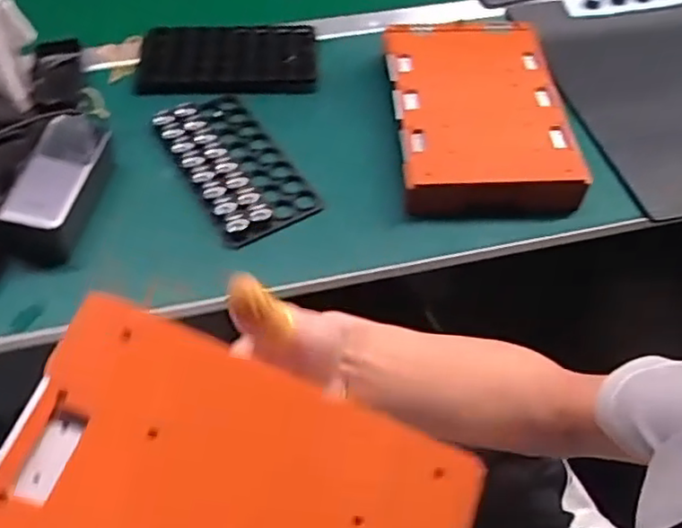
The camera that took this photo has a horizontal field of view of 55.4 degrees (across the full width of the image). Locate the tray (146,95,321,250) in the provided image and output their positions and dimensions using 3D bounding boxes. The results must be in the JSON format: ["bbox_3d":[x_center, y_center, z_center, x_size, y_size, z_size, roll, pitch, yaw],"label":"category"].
[{"bbox_3d":[-0.108,-0.103,0.645,0.097,0.019,0.192,-25,58,-19],"label":"tray"}]

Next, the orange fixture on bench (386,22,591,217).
[{"bbox_3d":[0.139,-0.157,0.673,0.165,0.054,0.256,-1,53,-2],"label":"orange fixture on bench"}]

